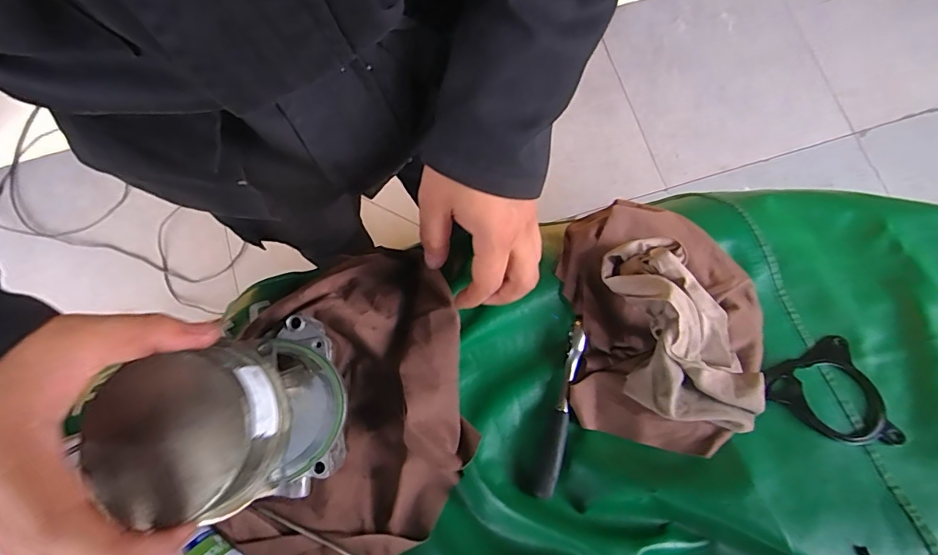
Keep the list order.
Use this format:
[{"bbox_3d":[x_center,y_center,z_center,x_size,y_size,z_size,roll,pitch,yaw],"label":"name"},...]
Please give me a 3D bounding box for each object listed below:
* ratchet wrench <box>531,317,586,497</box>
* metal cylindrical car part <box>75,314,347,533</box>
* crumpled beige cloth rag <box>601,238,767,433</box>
[{"bbox_3d":[0.075,0.101,0.372,0.015,0.017,0.139,15,75,4],"label":"ratchet wrench"},{"bbox_3d":[-0.135,0.087,0.283,0.111,0.109,0.097,-37,78,-10],"label":"metal cylindrical car part"},{"bbox_3d":[0.158,0.046,0.364,0.093,0.052,0.164,-26,76,-7],"label":"crumpled beige cloth rag"}]

